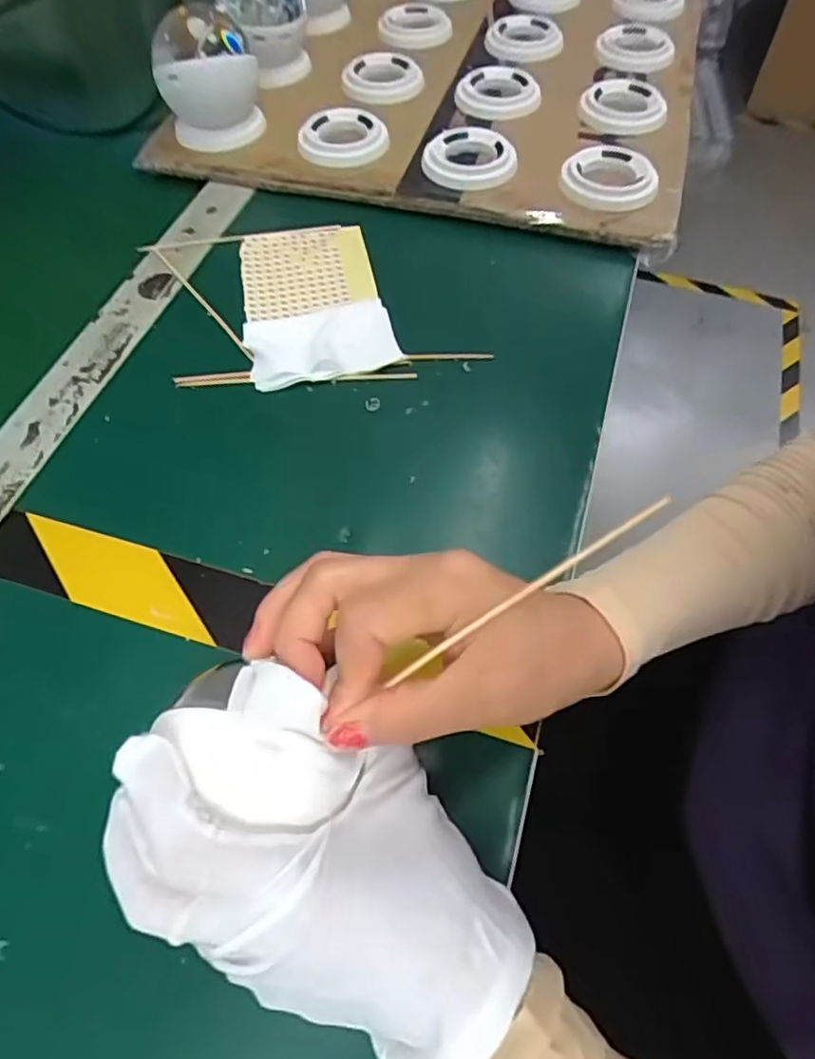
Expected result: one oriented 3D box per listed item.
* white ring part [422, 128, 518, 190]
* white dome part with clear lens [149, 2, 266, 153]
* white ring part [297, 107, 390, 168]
[{"bbox_3d":[0.049,-0.282,0.490,0.070,0.017,0.069,0,59,0],"label":"white ring part"},{"bbox_3d":[-0.155,-0.366,0.508,0.072,0.078,0.085,2,59,1],"label":"white dome part with clear lens"},{"bbox_3d":[-0.053,-0.314,0.513,0.068,0.014,0.068,0,59,0],"label":"white ring part"}]

